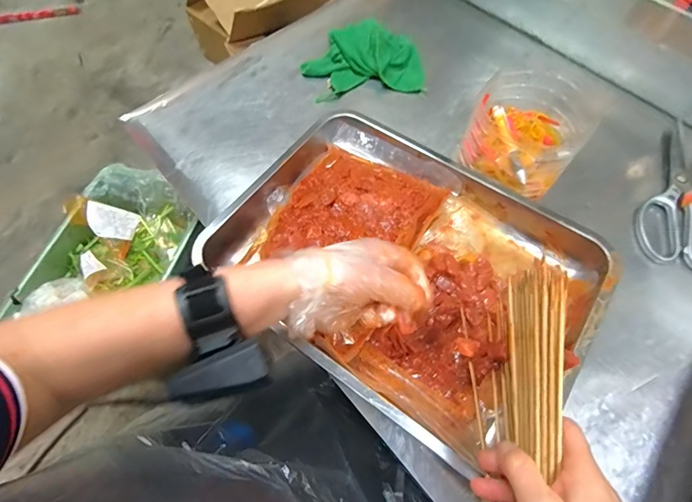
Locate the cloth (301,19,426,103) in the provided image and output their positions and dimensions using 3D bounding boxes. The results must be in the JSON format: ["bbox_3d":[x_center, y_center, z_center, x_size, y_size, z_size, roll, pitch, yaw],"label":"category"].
[{"bbox_3d":[0.027,-0.300,0.602,0.180,0.041,0.121,-4,64,0],"label":"cloth"}]

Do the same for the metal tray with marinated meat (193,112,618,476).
[{"bbox_3d":[0.063,0.008,0.433,0.382,0.058,0.288,35,70,17],"label":"metal tray with marinated meat"}]

